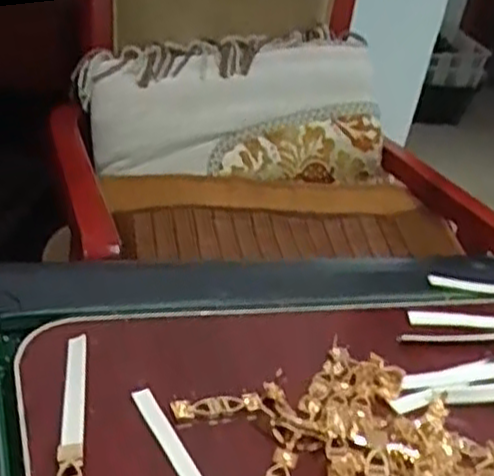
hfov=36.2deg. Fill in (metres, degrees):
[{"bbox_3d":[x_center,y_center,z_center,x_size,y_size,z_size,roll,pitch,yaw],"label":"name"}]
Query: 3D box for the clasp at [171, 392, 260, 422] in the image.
[{"bbox_3d":[-0.016,0.089,0.406,0.048,0.007,0.010,0,31,-22],"label":"clasp"}]

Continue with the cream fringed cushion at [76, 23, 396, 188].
[{"bbox_3d":[0.004,-0.200,1.183,0.503,0.189,0.191,-5,33,-28],"label":"cream fringed cushion"}]

